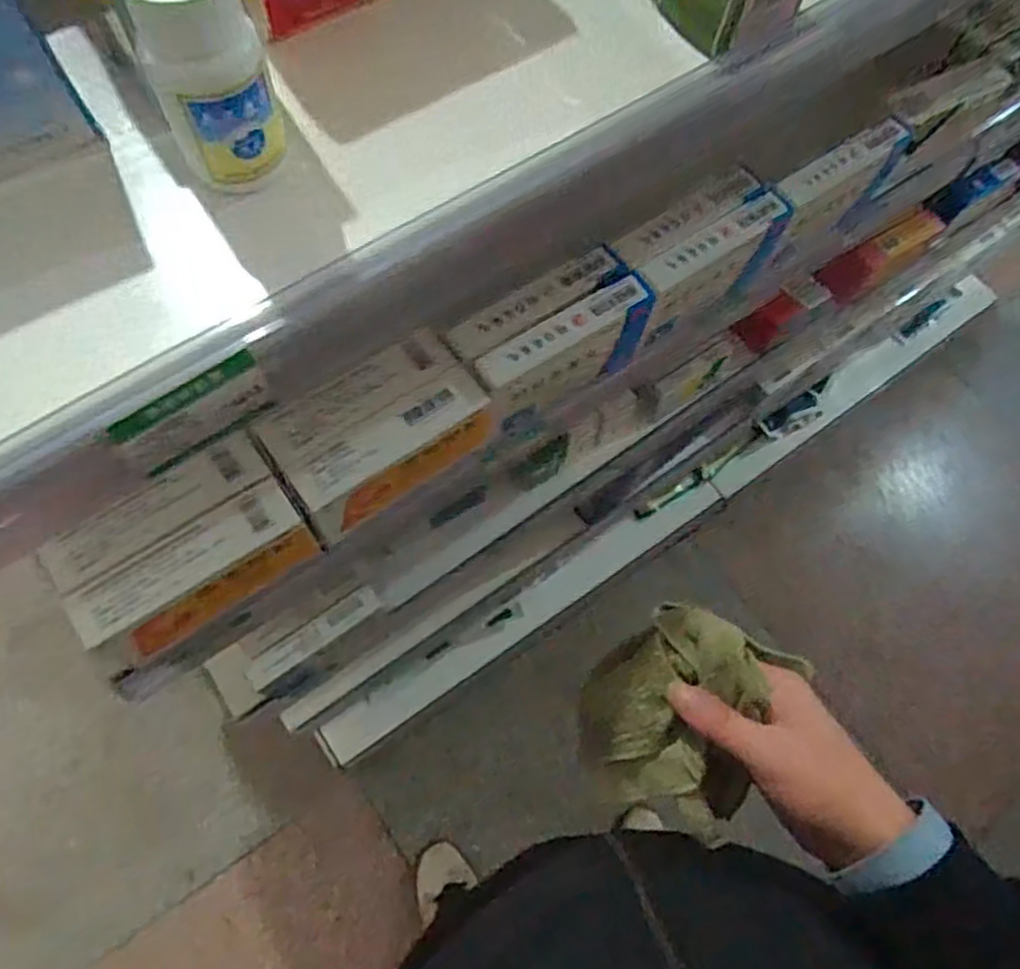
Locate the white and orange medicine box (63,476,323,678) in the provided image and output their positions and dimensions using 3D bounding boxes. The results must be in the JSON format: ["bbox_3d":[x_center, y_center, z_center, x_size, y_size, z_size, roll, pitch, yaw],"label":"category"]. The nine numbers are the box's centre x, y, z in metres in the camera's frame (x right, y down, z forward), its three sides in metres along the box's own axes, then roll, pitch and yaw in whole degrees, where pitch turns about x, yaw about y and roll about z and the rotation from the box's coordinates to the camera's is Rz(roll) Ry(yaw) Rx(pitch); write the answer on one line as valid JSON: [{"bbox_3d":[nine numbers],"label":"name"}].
[{"bbox_3d":[-0.191,0.059,0.446,0.141,0.065,0.043,-32,72,-16],"label":"white and orange medicine box"}]

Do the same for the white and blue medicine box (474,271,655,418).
[{"bbox_3d":[0.037,-0.092,0.515,0.132,0.072,0.031,-30,71,-15],"label":"white and blue medicine box"}]

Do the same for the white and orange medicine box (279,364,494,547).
[{"bbox_3d":[-0.076,-0.020,0.483,0.134,0.063,0.039,-30,71,-15],"label":"white and orange medicine box"}]

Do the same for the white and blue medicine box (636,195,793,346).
[{"bbox_3d":[0.145,-0.159,0.554,0.134,0.083,0.024,-34,72,-16],"label":"white and blue medicine box"}]

